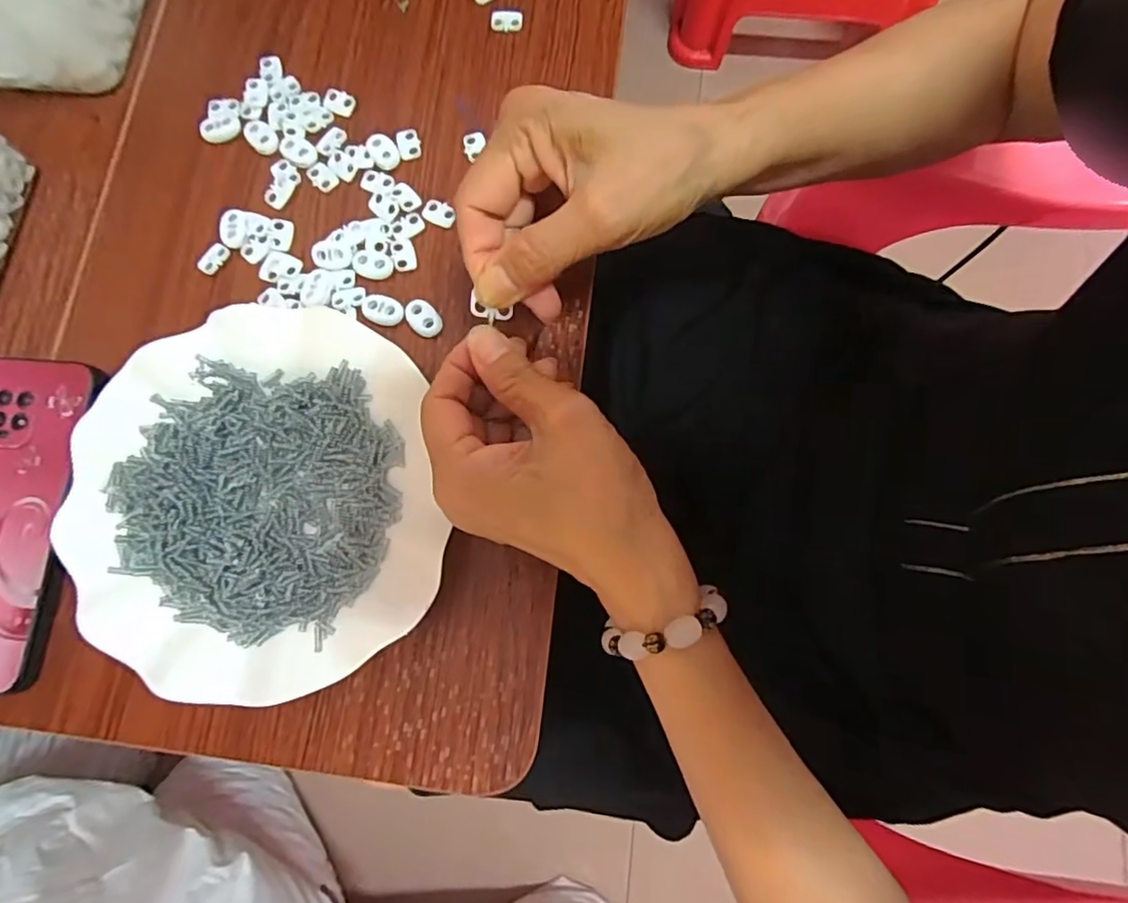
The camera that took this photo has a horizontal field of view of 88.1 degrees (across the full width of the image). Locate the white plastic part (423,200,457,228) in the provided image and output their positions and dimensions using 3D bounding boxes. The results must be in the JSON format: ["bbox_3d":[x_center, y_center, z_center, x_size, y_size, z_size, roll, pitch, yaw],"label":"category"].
[{"bbox_3d":[-0.070,-0.134,0.327,0.020,0.004,0.012,23,80,6],"label":"white plastic part"}]

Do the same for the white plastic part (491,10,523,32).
[{"bbox_3d":[-0.035,-0.262,0.354,0.020,0.004,0.012,5,78,2],"label":"white plastic part"}]

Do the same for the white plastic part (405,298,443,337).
[{"bbox_3d":[-0.075,-0.072,0.314,0.016,0.007,0.022,-41,80,-7],"label":"white plastic part"}]

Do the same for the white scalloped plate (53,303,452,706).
[{"bbox_3d":[-0.149,0.022,0.286,0.169,0.021,0.179,0,78,1],"label":"white scalloped plate"}]

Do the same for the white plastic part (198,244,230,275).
[{"bbox_3d":[-0.195,-0.107,0.325,0.011,0.004,0.019,31,80,7],"label":"white plastic part"}]

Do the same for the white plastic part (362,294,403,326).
[{"bbox_3d":[-0.098,-0.076,0.314,0.023,0.005,0.015,20,79,5],"label":"white plastic part"}]

